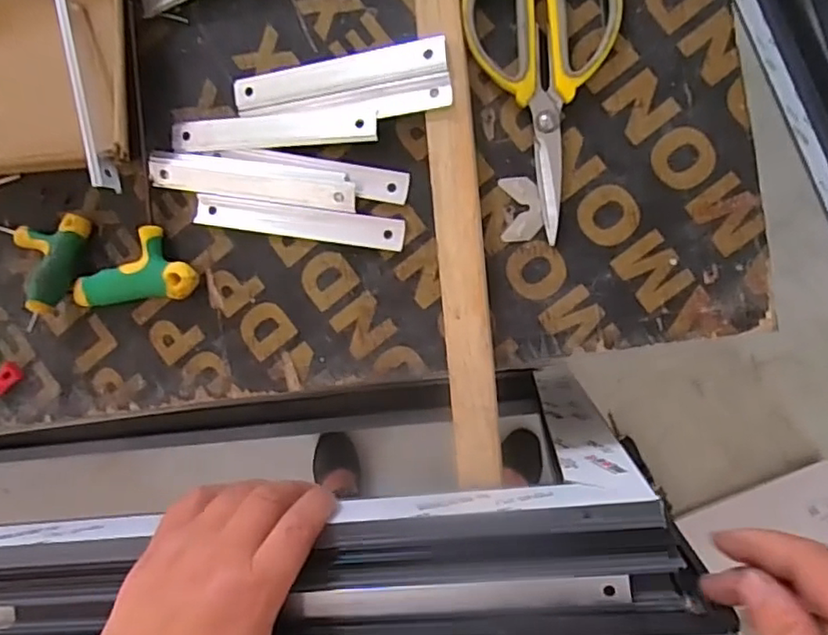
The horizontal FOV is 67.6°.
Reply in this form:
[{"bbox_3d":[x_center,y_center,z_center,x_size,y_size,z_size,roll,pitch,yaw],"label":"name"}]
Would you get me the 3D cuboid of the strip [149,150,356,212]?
[{"bbox_3d":[-0.103,-0.087,0.390,0.136,0.008,0.023,8,93,8],"label":"strip"}]

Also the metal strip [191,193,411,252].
[{"bbox_3d":[-0.073,-0.060,0.389,0.135,0.004,0.020,9,93,8],"label":"metal strip"}]

